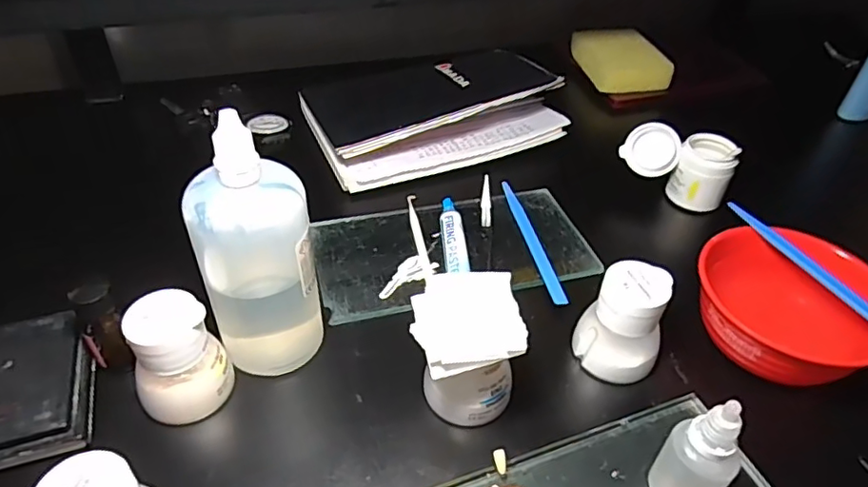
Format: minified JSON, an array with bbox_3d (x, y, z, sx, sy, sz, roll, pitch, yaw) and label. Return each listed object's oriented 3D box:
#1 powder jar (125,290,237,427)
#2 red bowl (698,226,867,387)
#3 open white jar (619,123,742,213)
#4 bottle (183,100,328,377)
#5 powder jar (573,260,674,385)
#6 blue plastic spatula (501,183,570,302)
[{"bbox_3d":[-0.137,0.062,0.310,0.041,0.057,0.043,2,43,-1],"label":"powder jar"},{"bbox_3d":[0.214,0.043,0.359,0.102,0.053,0.105,2,43,-1],"label":"red bowl"},{"bbox_3d":[0.199,-0.067,0.480,0.085,0.052,0.042,18,45,16],"label":"open white jar"},{"bbox_3d":[-0.095,0.006,0.314,0.058,0.144,0.047,-9,44,-13],"label":"bottle"},{"bbox_3d":[0.113,0.047,0.345,0.047,0.061,0.042,24,47,21],"label":"powder jar"},{"bbox_3d":[0.074,-0.004,0.441,0.012,0.007,0.137,-6,43,-10],"label":"blue plastic spatula"}]

